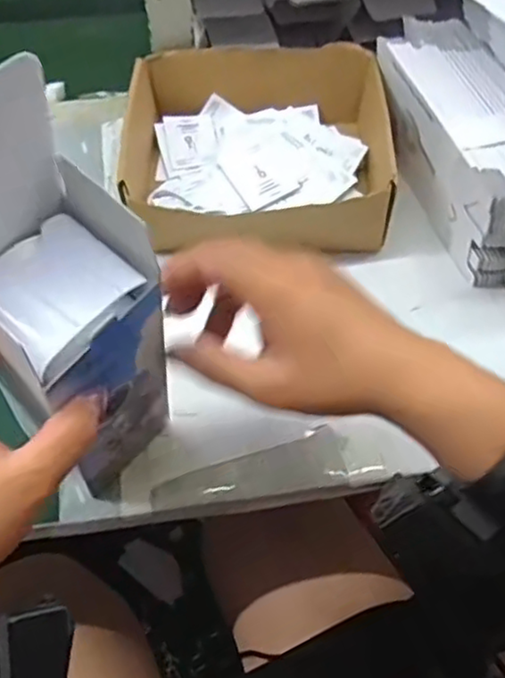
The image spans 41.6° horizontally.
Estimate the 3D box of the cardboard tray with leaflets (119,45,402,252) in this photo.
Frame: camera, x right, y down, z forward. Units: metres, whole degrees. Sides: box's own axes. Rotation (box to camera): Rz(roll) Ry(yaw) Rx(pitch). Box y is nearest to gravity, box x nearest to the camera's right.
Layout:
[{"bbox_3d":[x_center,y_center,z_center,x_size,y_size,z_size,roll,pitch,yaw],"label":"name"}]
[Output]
[{"bbox_3d":[0.006,-0.163,0.572,0.213,0.069,0.204,0,54,0],"label":"cardboard tray with leaflets"}]

